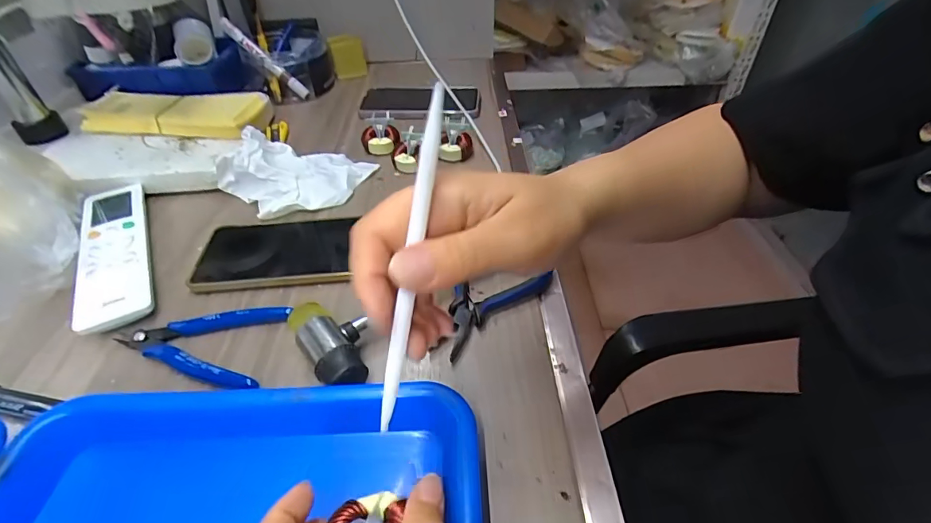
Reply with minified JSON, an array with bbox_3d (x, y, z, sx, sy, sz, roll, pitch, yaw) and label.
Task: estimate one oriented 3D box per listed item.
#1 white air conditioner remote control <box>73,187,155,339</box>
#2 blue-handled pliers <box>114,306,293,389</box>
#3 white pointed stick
[{"bbox_3d":[-0.299,-0.010,0.379,0.051,0.019,0.189,-20,48,-25],"label":"white air conditioner remote control"},{"bbox_3d":[-0.188,0.056,0.314,0.111,0.016,0.064,3,42,5],"label":"blue-handled pliers"},{"bbox_3d":[-0.021,-0.001,0.173,0.007,0.133,0.006,9,2,4],"label":"white pointed stick"}]

